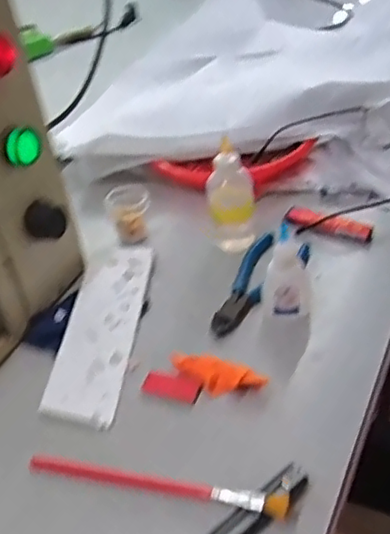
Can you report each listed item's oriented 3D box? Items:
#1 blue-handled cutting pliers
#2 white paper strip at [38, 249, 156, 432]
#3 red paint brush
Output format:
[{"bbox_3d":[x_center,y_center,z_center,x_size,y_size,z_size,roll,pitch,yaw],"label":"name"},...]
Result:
[{"bbox_3d":[0.047,0.007,0.514,0.042,0.012,0.125,24,47,31],"label":"blue-handled cutting pliers"},{"bbox_3d":[-0.074,0.044,0.496,0.058,0.004,0.184,0,40,6],"label":"white paper strip"},{"bbox_3d":[-0.027,0.130,0.384,0.167,0.018,0.015,7,41,15],"label":"red paint brush"}]

